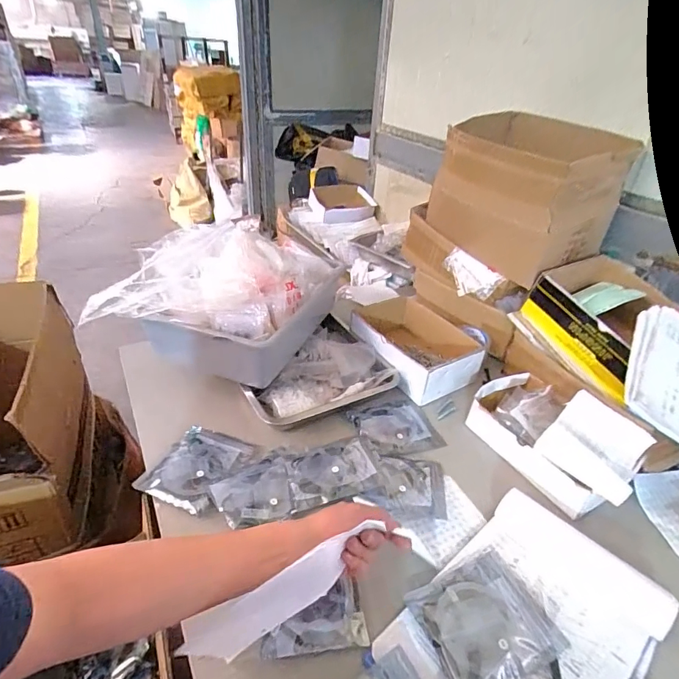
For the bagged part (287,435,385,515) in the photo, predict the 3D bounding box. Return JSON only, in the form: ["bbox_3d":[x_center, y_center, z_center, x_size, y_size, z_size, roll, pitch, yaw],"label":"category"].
[{"bbox_3d":[-0.010,0.204,0.668,0.148,0.018,0.110,-14,30,-14],"label":"bagged part"}]

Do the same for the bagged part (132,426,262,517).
[{"bbox_3d":[-0.221,0.202,0.678,0.134,0.015,0.148,16,36,16],"label":"bagged part"}]

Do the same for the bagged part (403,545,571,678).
[{"bbox_3d":[0.176,0.333,0.512,0.152,0.017,0.130,-11,37,-23],"label":"bagged part"}]

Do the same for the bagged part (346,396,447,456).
[{"bbox_3d":[0.101,0.155,0.781,0.149,0.015,0.132,-6,36,-16],"label":"bagged part"}]

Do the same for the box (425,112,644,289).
[{"bbox_3d":[0.387,-0.319,0.935,0.257,0.267,0.322,-19,40,-30],"label":"box"}]

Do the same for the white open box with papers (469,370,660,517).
[{"bbox_3d":[0.362,0.155,0.718,0.171,0.112,0.272,-16,39,-28],"label":"white open box with papers"}]

